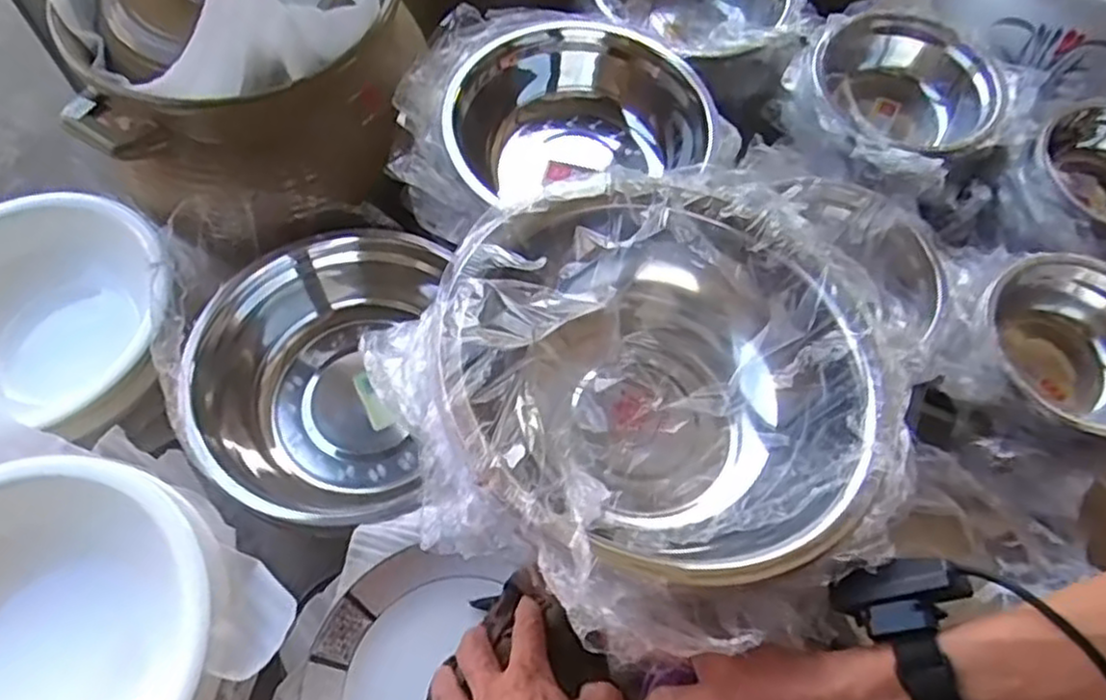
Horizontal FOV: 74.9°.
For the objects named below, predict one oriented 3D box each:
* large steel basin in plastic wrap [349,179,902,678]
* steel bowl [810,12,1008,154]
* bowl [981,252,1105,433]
[{"bbox_3d":[0.066,0.015,0.472,0.271,0.118,0.310,36,67,14],"label":"large steel basin in plastic wrap"},{"bbox_3d":[0.359,-0.262,0.769,0.184,0.098,0.172,1,63,-3],"label":"steel bowl"},{"bbox_3d":[0.459,0.003,0.645,0.147,0.079,0.165,-35,71,-19],"label":"bowl"}]

